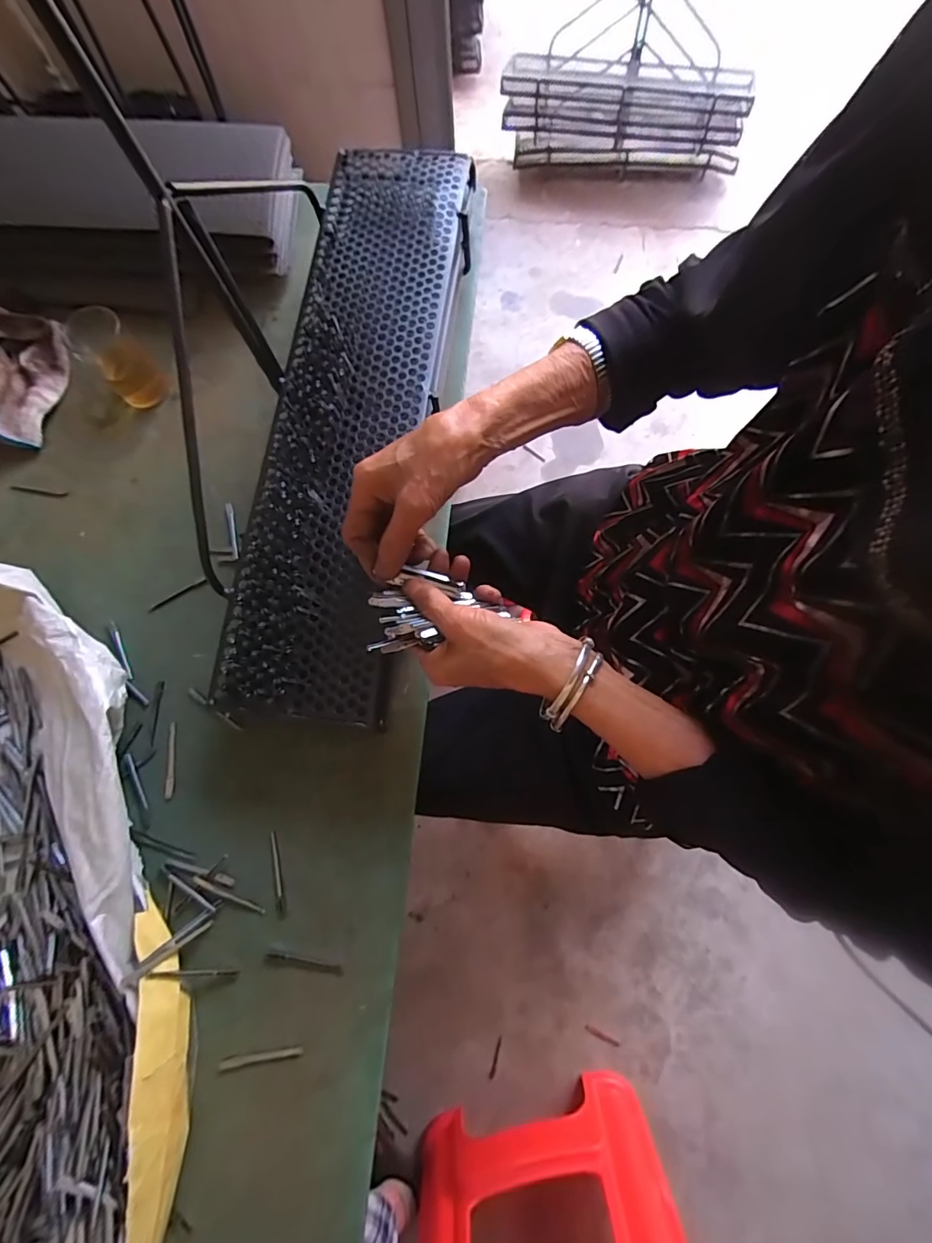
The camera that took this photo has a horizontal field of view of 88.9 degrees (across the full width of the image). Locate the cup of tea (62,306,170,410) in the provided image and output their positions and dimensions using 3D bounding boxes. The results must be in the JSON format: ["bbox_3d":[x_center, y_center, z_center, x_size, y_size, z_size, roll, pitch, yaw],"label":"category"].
[{"bbox_3d":[-0.369,-0.280,0.508,0.058,0.076,0.064,-43,79,-9],"label":"cup of tea"}]

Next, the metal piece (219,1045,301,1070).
[{"bbox_3d":[-0.164,0.349,0.381,0.064,0.005,0.007,-8,75,-1],"label":"metal piece"}]

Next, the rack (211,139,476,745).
[{"bbox_3d":[-0.103,-0.196,0.433,0.143,0.044,0.563,7,76,3],"label":"rack"}]

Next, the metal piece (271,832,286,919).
[{"bbox_3d":[-0.164,0.219,0.411,0.007,0.004,0.068,-12,75,-2],"label":"metal piece"}]

